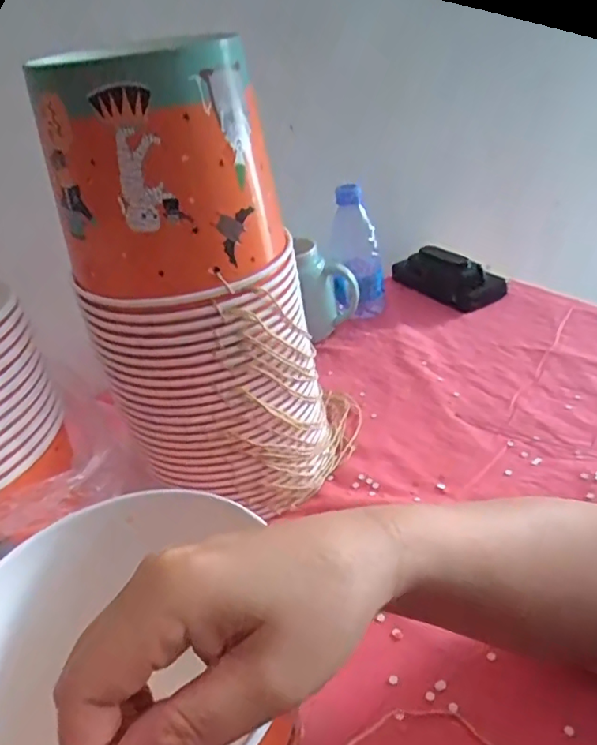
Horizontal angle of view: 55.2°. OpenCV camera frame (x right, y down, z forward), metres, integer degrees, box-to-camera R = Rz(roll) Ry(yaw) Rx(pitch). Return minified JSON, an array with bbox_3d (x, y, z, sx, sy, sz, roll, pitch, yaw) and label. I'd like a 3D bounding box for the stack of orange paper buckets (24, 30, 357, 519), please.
[{"bbox_3d":[-0.055,-0.054,0.416,0.134,0.322,0.153,7,36,25],"label":"stack of orange paper buckets"}]

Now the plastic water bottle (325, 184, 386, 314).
[{"bbox_3d":[0.068,-0.151,0.708,0.058,0.148,0.068,-17,34,-13],"label":"plastic water bottle"}]

